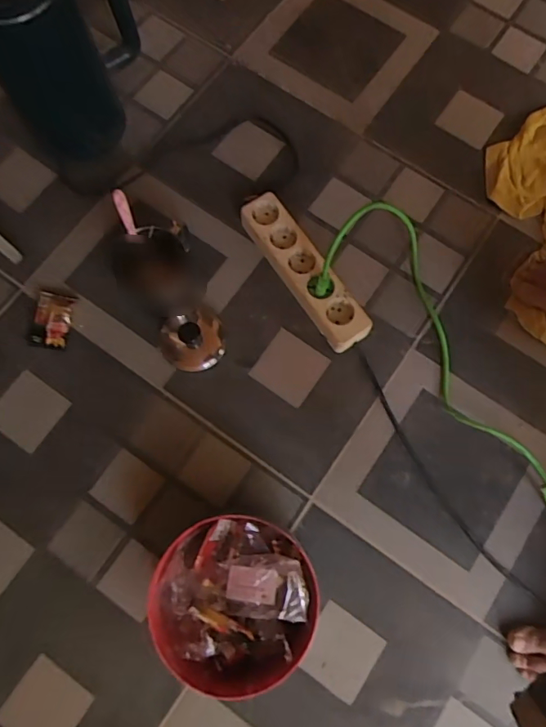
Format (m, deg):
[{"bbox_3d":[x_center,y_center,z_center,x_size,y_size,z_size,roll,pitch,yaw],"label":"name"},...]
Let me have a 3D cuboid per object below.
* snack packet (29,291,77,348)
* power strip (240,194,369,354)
[{"bbox_3d":[-0.310,-0.060,0.680,0.049,0.023,0.075,12,76,2],"label":"snack packet"},{"bbox_3d":[0.042,-0.130,0.695,0.066,0.045,0.251,-34,78,-9],"label":"power strip"}]

